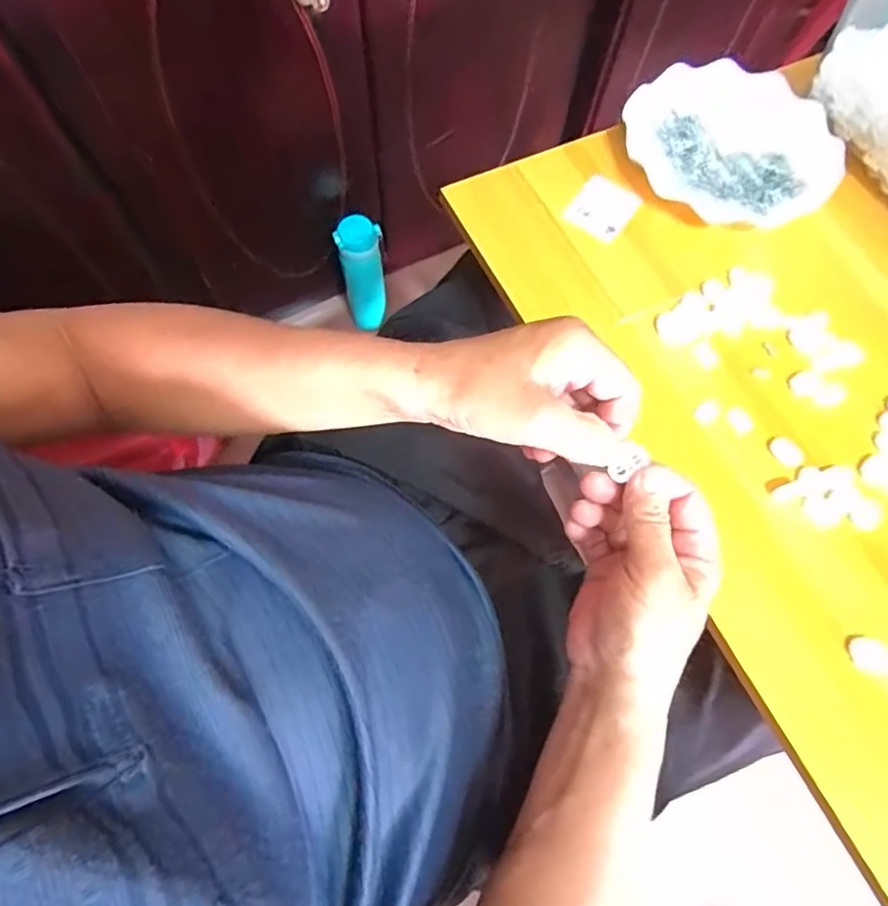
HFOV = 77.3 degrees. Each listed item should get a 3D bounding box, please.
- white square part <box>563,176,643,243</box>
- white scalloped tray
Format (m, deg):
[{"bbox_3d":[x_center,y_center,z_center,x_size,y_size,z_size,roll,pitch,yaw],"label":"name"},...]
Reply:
[{"bbox_3d":[0.139,-0.214,0.486,0.050,0.004,0.057,36,76,5],"label":"white square part"},{"bbox_3d":[0.258,-0.280,0.501,0.184,0.023,0.158,31,72,8],"label":"white scalloped tray"}]

